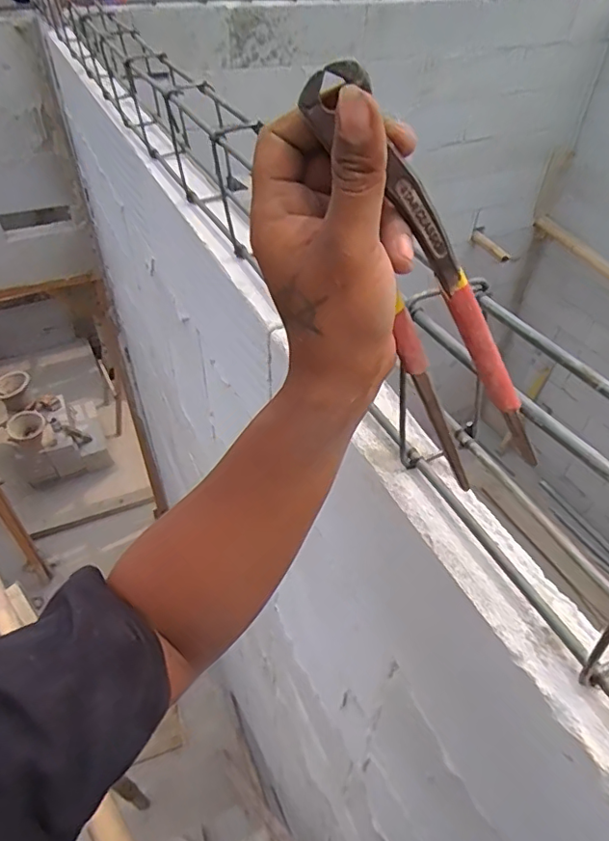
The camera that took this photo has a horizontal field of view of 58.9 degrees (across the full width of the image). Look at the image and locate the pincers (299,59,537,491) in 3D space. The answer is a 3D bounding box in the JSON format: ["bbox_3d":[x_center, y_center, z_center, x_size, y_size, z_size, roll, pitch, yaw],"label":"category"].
[{"bbox_3d":[0.059,-0.053,0.252,0.042,0.211,0.019,-8,35,37],"label":"pincers"}]

